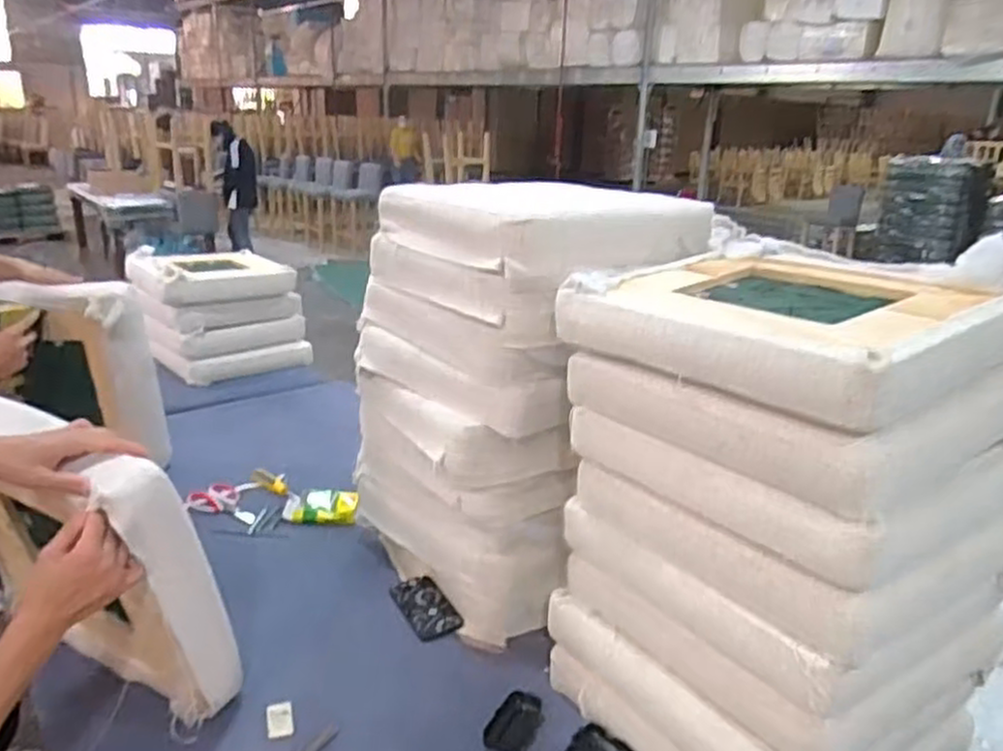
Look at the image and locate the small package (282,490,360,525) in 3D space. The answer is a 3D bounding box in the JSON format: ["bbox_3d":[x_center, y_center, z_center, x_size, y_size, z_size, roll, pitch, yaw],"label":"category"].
[{"bbox_3d":[-0.399,0.286,1.639,0.165,0.022,0.115,2,20,2],"label":"small package"}]

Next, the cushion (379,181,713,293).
[{"bbox_3d":[0.099,-0.277,1.323,0.480,0.103,0.425,-13,24,-35],"label":"cushion"}]

